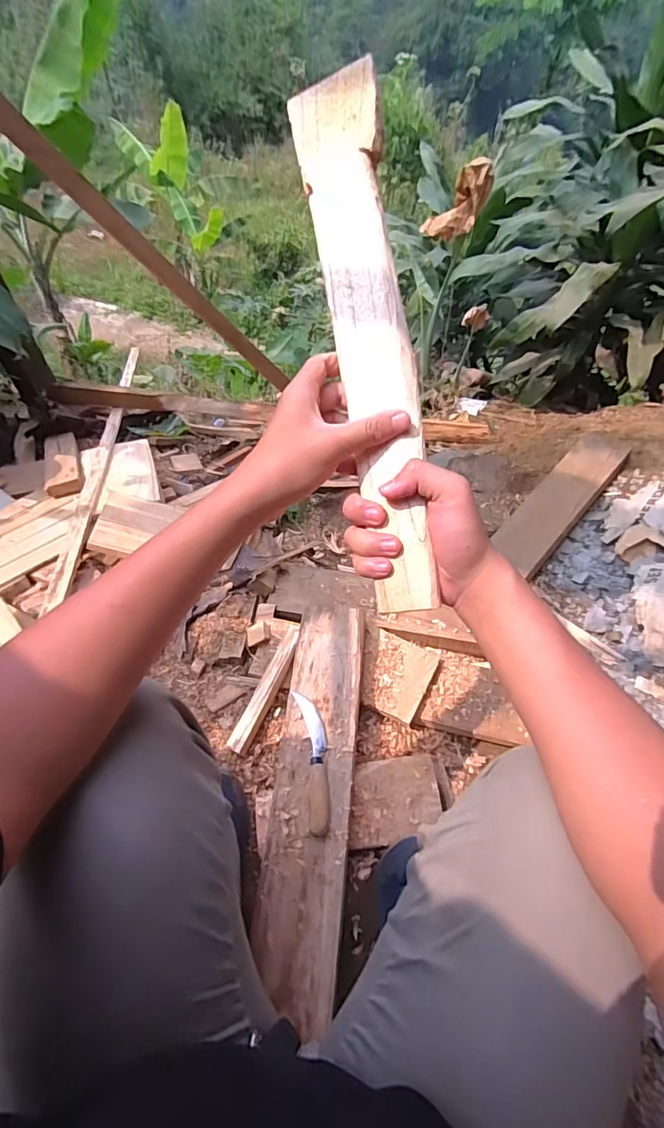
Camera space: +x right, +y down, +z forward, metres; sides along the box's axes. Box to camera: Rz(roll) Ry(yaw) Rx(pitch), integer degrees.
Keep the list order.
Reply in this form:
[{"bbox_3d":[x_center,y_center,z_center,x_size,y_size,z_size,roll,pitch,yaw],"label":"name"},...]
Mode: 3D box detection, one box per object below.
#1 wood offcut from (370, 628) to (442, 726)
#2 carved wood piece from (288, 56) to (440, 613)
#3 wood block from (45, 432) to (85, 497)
[{"bbox_3d":[0.114,0.195,0.836,0.108,0.018,0.139,25,59,12],"label":"wood offcut"},{"bbox_3d":[0.034,-0.166,0.371,0.063,0.027,0.402,-9,89,21],"label":"carved wood piece"},{"bbox_3d":[-0.727,-0.275,1.293,0.089,0.037,0.342,-22,42,-17],"label":"wood block"}]

